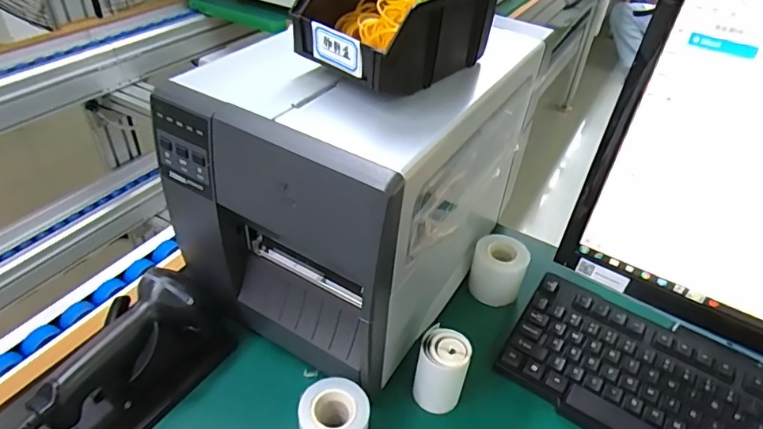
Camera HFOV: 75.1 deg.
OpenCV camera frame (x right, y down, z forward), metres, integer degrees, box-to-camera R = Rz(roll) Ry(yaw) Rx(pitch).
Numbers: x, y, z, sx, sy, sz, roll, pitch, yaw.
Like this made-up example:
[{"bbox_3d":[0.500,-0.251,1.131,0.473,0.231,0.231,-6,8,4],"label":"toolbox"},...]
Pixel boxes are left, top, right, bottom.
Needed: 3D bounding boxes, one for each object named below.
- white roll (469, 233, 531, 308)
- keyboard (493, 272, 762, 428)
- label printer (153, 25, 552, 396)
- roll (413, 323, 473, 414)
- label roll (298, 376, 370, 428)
[{"bbox_3d":[0.142,0.068,0.606,0.064,0.063,0.054,17,41,14],"label":"white roll"},{"bbox_3d":[0.339,0.202,0.476,0.429,0.048,0.152,26,44,24],"label":"keyboard"},{"bbox_3d":[-0.009,-0.044,0.562,0.243,0.274,0.366,24,43,21],"label":"label printer"},{"bbox_3d":[0.058,0.155,0.483,0.046,0.076,0.051,10,40,6],"label":"roll"},{"bbox_3d":[-0.043,0.192,0.446,0.059,0.070,0.058,3,40,-2],"label":"label roll"}]

